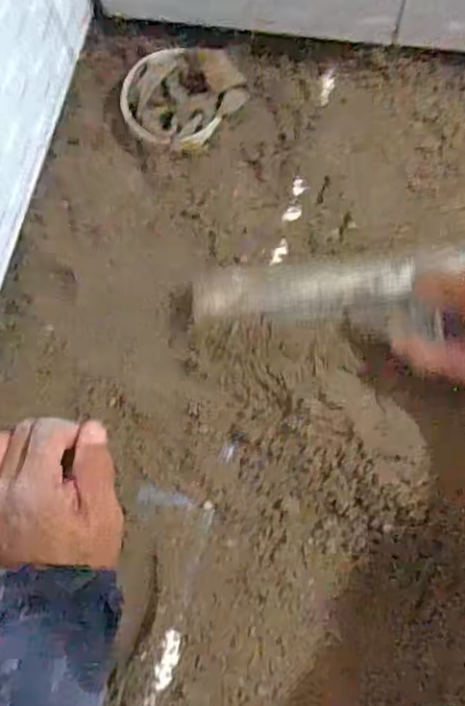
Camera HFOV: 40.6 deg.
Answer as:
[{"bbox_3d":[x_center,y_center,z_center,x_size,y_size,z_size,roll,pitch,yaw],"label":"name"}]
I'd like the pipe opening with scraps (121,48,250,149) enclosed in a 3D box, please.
[{"bbox_3d":[-0.045,-0.219,0.533,0.088,0.022,0.094,-1,74,4],"label":"pipe opening with scraps"}]

